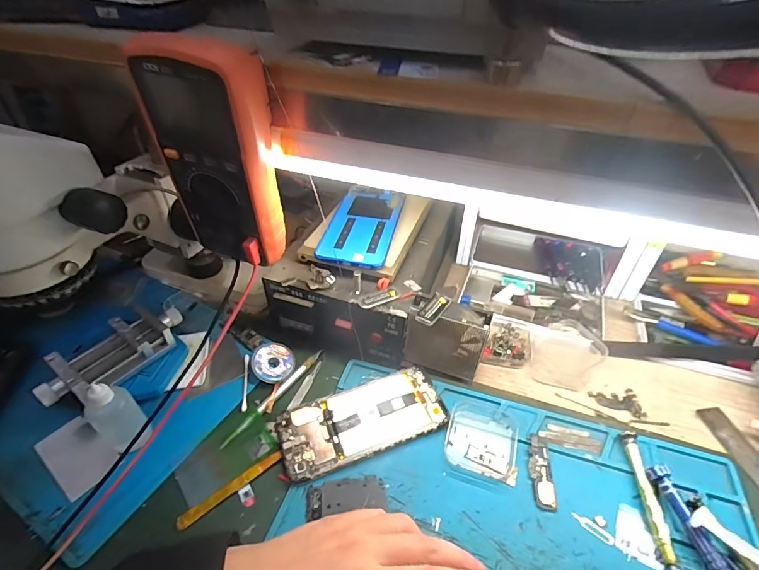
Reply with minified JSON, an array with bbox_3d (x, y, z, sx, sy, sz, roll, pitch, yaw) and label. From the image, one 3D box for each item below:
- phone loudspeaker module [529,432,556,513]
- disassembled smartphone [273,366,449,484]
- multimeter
[{"bbox_3d":[0.148,0.168,0.365,0.021,0.004,0.068,6,43,7],"label":"phone loudspeaker module"},{"bbox_3d":[-0.016,0.134,0.397,0.162,0.010,0.076,-17,45,-17],"label":"disassembled smartphone"},{"bbox_3d":[-0.125,-0.097,0.316,0.088,0.171,0.046,17,45,18],"label":"multimeter"}]

